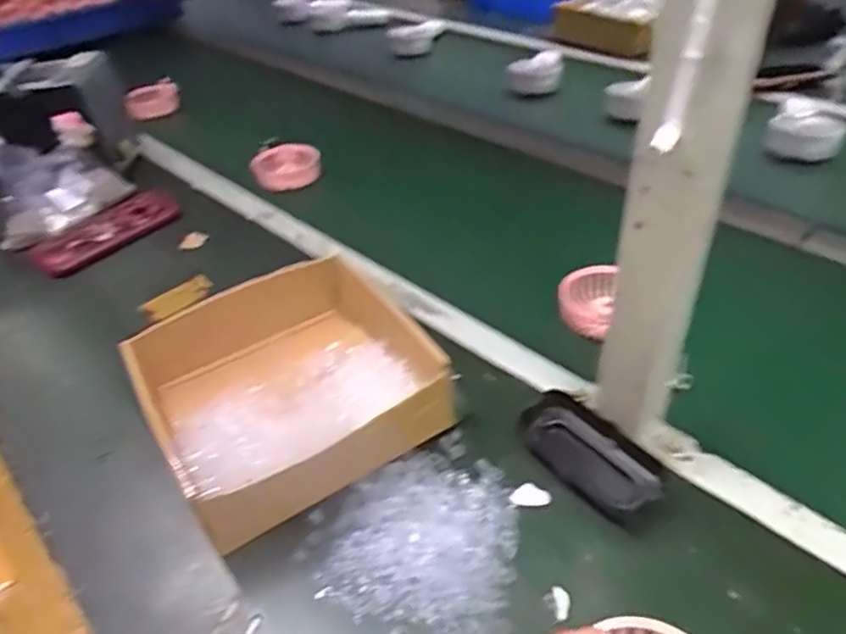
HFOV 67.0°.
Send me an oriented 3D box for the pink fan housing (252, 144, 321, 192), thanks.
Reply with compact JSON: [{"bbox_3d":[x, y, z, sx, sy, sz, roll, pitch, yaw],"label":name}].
[{"bbox_3d":[-0.195,-0.217,0.929,0.098,0.048,0.083,-12,40,-9],"label":"pink fan housing"}]

